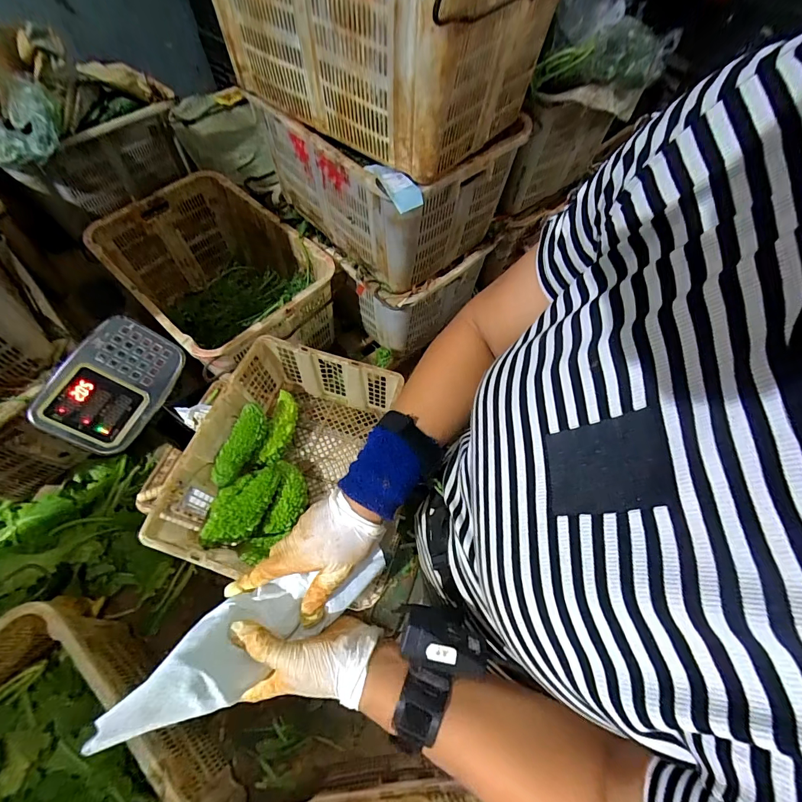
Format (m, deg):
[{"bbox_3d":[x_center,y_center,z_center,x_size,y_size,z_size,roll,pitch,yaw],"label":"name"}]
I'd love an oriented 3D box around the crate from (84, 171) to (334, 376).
[{"bbox_3d":[-0.563,-0.364,1.291,0.649,0.378,0.477,40,67,17],"label":"crate"}]

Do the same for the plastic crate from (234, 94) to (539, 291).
[{"bbox_3d":[-0.036,-0.640,1.121,0.460,0.352,0.558,-41,71,-21],"label":"plastic crate"}]

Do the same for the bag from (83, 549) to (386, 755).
[{"bbox_3d":[-0.119,0.191,0.338,0.235,0.051,0.067,-13,58,-46],"label":"bag"}]

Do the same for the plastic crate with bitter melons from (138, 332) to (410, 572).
[{"bbox_3d":[-0.238,0.131,0.839,0.345,0.167,0.472,18,63,7],"label":"plastic crate with bitter melons"}]

